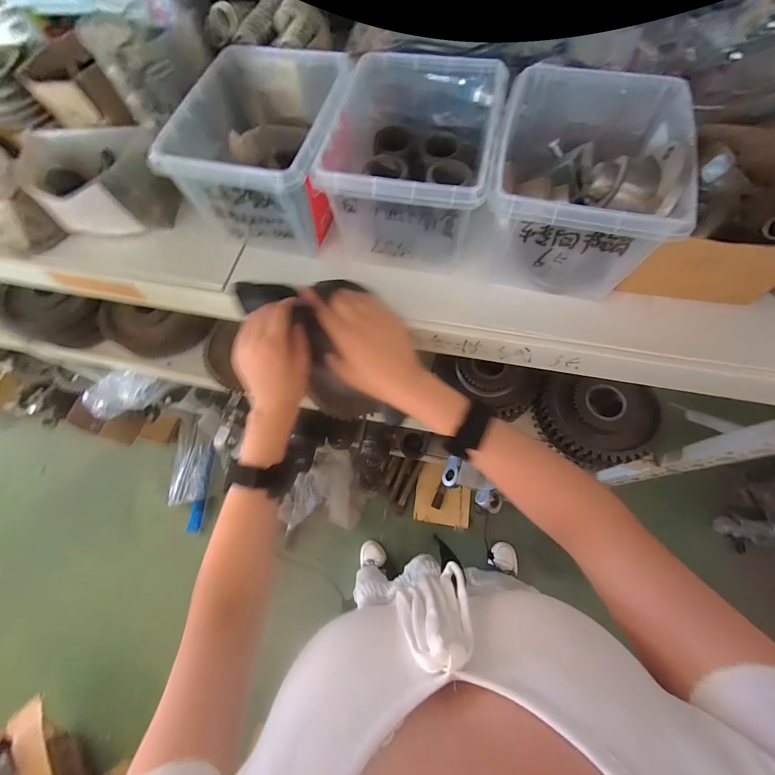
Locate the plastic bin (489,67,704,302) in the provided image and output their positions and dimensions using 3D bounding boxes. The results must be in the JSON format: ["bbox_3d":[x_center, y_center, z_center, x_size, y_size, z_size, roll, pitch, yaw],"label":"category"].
[{"bbox_3d":[0.190,-0.212,0.366,0.159,0.106,0.195,12,69,8],"label":"plastic bin"}]

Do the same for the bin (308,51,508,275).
[{"bbox_3d":[0.024,-0.250,0.400,0.177,0.129,0.231,12,69,8],"label":"bin"}]

